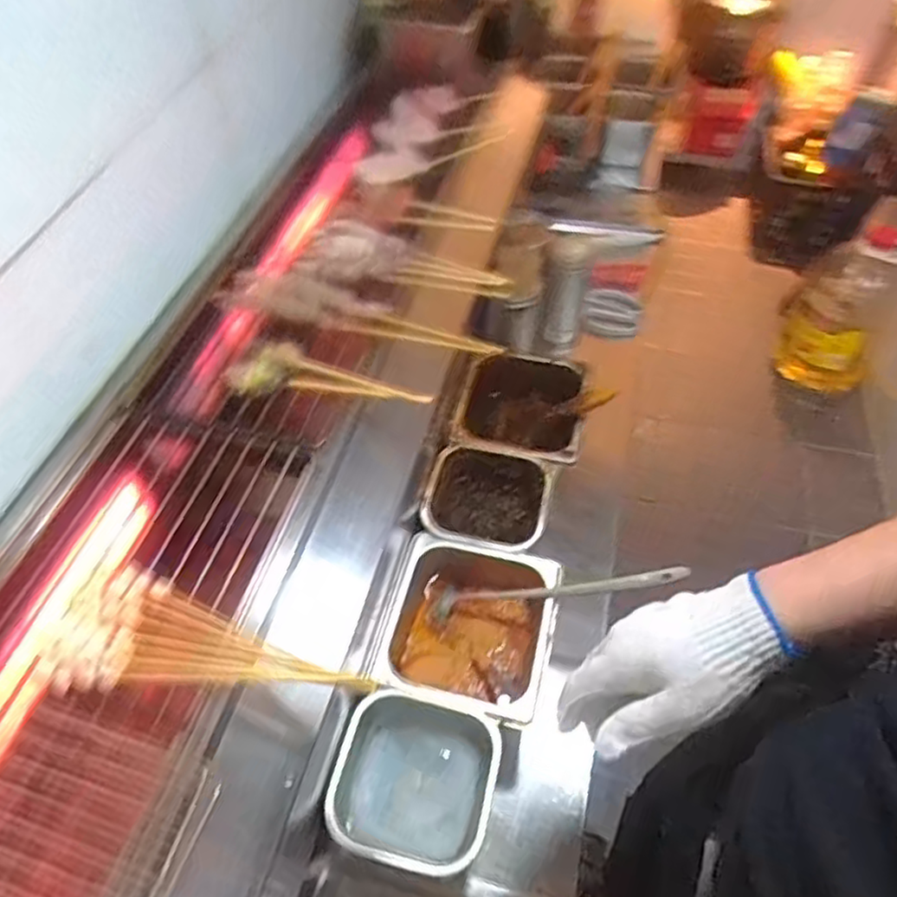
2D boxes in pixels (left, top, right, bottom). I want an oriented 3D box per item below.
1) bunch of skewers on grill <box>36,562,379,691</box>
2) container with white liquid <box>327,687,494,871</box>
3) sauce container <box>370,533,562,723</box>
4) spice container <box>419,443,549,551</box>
[{"bbox_3d":[-0.182,0.156,0.488,0.223,0.024,0.097,21,53,15],"label":"bunch of skewers on grill"},{"bbox_3d":[-0.031,0.301,0.616,0.134,0.080,0.130,12,51,8],"label":"container with white liquid"},{"bbox_3d":[0.021,0.186,0.702,0.157,0.077,0.168,11,51,7],"label":"sauce container"},{"bbox_3d":[0.042,0.068,0.793,0.133,0.075,0.131,11,51,7],"label":"spice container"}]

